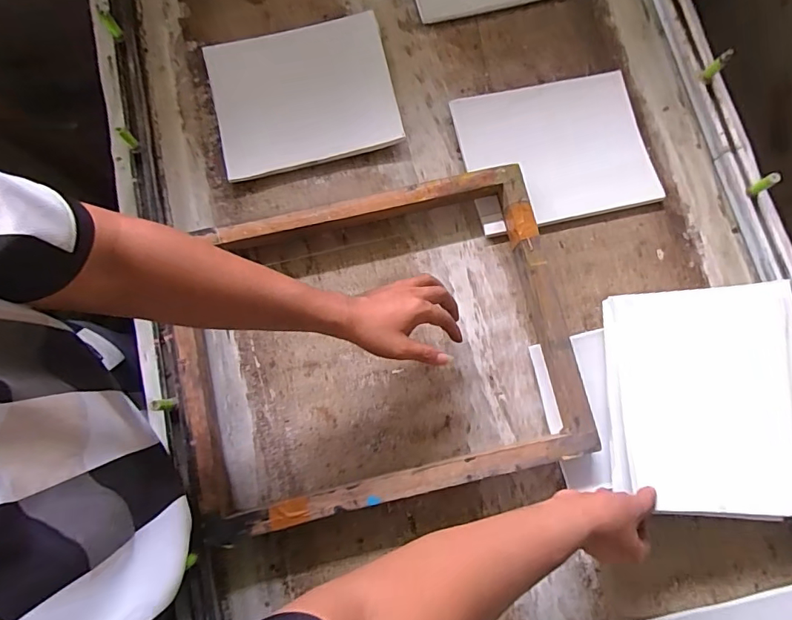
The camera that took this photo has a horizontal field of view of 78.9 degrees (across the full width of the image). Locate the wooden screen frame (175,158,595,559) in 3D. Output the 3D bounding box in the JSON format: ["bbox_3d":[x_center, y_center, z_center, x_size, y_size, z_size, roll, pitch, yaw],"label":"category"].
[{"bbox_3d":[-0.033,0.046,0.655,0.522,0.064,0.405,-13,77,-3],"label":"wooden screen frame"}]

